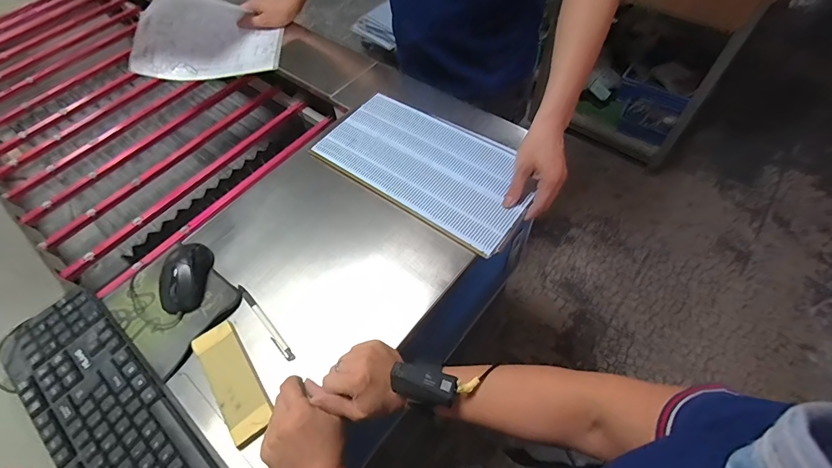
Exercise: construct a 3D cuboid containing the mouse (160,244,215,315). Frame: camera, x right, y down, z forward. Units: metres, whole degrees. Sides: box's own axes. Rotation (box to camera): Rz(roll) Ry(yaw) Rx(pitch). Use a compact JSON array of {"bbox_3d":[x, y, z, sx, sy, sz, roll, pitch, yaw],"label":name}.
[{"bbox_3d":[-0.340,0.059,0.571,0.062,0.036,0.107,-9,57,-1],"label":"mouse"}]

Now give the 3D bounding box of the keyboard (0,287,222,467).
[{"bbox_3d":[-0.355,0.227,0.461,0.414,0.024,0.121,34,66,23],"label":"keyboard"}]

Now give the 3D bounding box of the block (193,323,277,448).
[{"bbox_3d":[-0.229,0.180,0.488,0.052,0.015,0.152,-29,66,-25],"label":"block"}]

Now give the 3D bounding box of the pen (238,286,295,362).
[{"bbox_3d":[-0.207,0.119,0.532,0.011,0.006,0.140,-39,62,-19],"label":"pen"}]

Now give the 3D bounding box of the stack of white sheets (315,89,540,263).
[{"bbox_3d":[0.015,-0.123,0.660,0.374,0.011,0.194,32,65,22],"label":"stack of white sheets"}]

